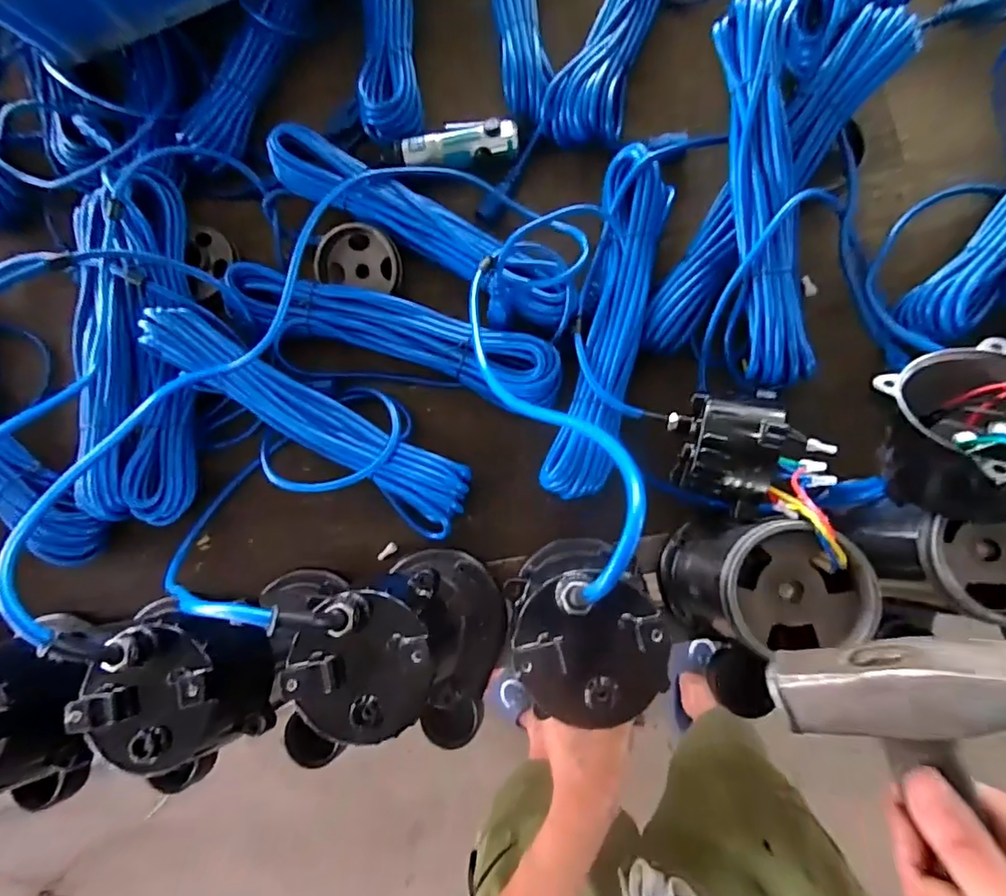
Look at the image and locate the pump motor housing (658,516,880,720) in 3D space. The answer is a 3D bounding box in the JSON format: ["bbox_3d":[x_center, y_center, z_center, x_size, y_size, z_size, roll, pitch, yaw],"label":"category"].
[{"bbox_3d":[0.177,0.100,0.422,0.119,0.171,0.093,-1,82,5],"label":"pump motor housing"}]

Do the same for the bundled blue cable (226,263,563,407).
[{"bbox_3d":[-0.115,-0.111,0.553,0.353,0.040,0.076,17,84,8],"label":"bundled blue cable"}]

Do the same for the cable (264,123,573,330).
[{"bbox_3d":[-0.079,-0.216,0.536,0.348,0.052,0.071,33,86,9],"label":"cable"}]

